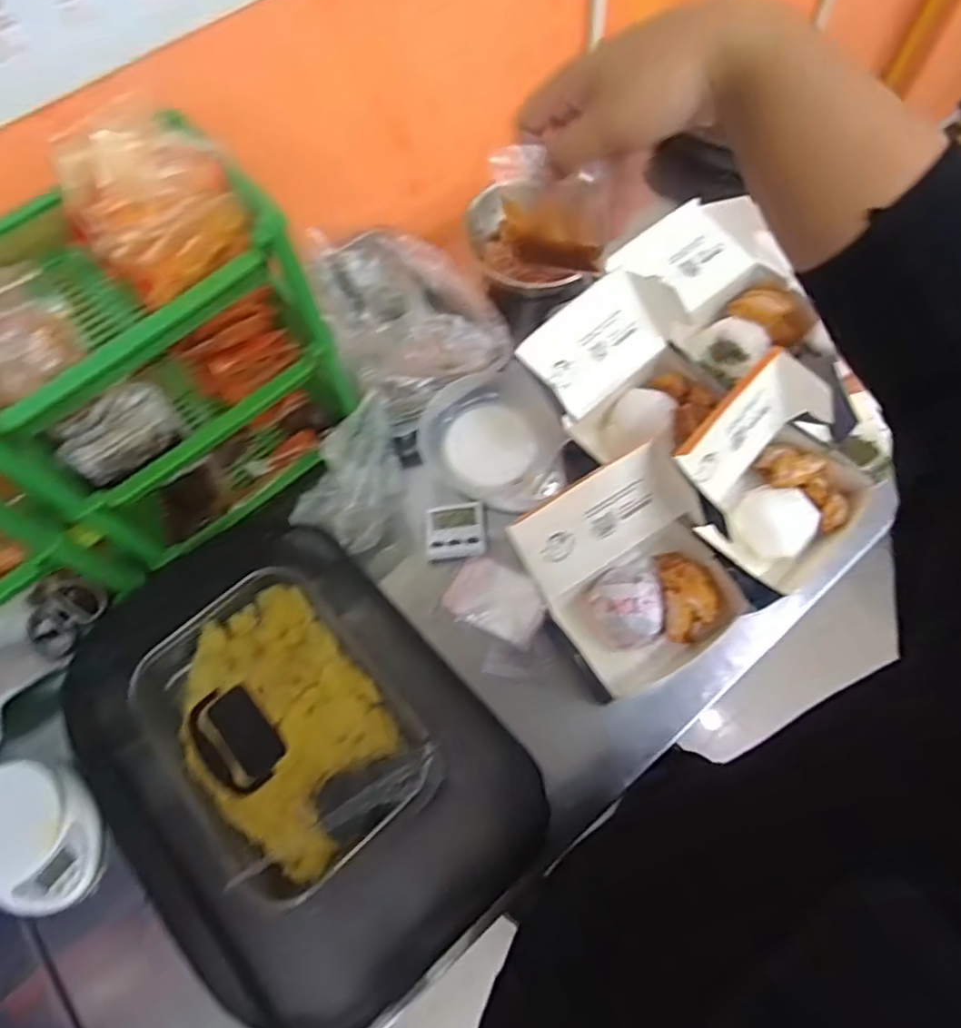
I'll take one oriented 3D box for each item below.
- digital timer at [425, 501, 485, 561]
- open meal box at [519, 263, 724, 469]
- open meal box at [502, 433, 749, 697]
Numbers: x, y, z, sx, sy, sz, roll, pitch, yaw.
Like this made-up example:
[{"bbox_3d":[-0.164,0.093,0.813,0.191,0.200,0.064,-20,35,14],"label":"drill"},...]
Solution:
[{"bbox_3d":[-0.029,0.019,0.742,0.067,0.017,0.067,-7,67,0],"label":"digital timer"},{"bbox_3d":[0.173,-0.158,0.750,0.186,0.114,0.187,-41,71,-13],"label":"open meal box"},{"bbox_3d":[0.156,0.064,0.658,0.182,0.143,0.190,-29,69,-9],"label":"open meal box"}]

